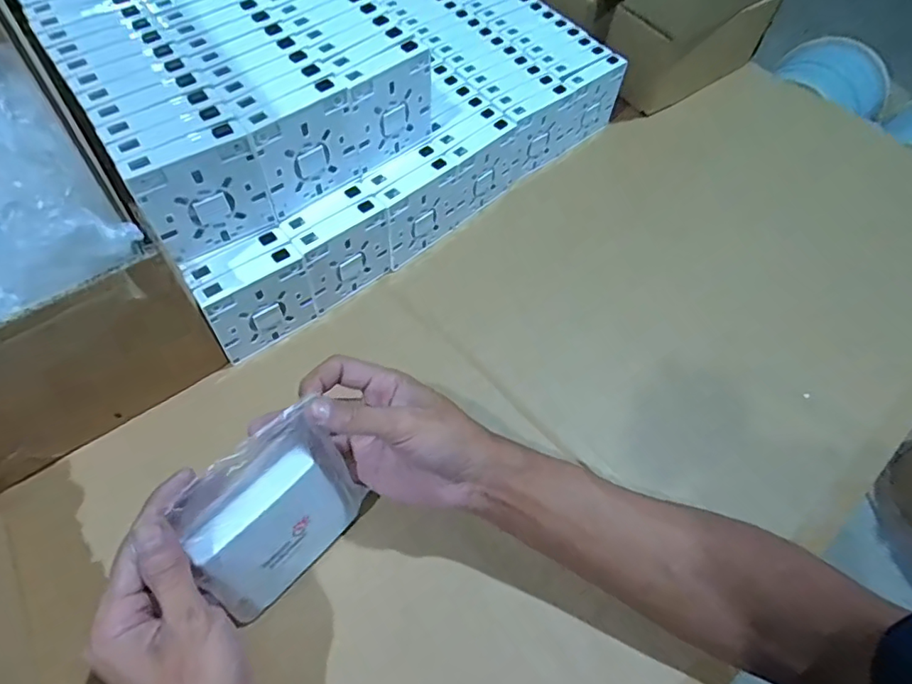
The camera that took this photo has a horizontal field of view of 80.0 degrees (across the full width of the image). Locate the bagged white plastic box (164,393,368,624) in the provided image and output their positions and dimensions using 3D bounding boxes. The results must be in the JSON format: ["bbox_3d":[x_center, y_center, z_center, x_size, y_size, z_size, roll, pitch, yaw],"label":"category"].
[{"bbox_3d":[-0.119,0.109,0.350,0.036,0.120,0.105,25,58,40],"label":"bagged white plastic box"}]

